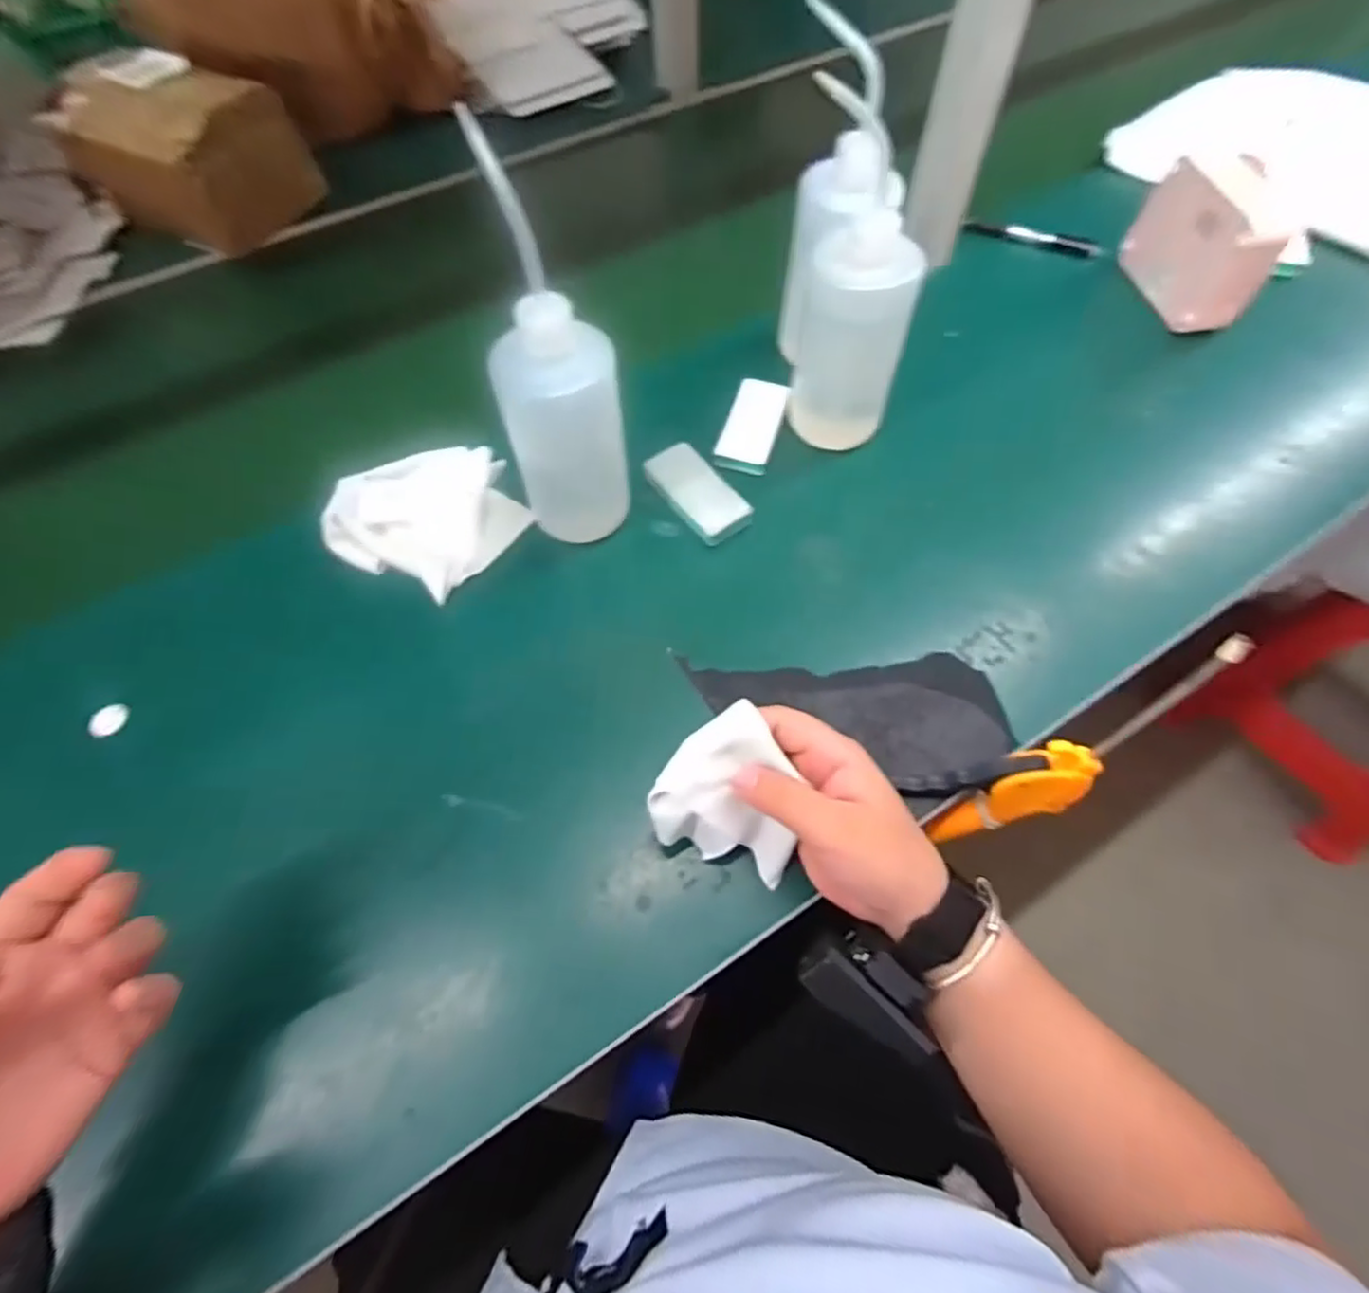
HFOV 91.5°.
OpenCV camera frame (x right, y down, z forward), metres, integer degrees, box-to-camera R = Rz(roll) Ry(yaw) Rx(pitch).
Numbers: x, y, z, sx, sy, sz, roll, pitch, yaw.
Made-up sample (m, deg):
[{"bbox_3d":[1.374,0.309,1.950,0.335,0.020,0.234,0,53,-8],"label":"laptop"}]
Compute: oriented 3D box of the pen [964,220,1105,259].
[{"bbox_3d":[0.359,-0.424,0.692,0.137,0.015,0.010,24,65,13],"label":"pen"}]

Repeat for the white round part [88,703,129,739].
[{"bbox_3d":[-0.387,0.050,0.449,0.006,0.017,0.025,14,63,9],"label":"white round part"}]

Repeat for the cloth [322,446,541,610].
[{"bbox_3d":[-0.195,-0.101,0.517,0.123,0.030,0.134,36,68,19],"label":"cloth"}]

